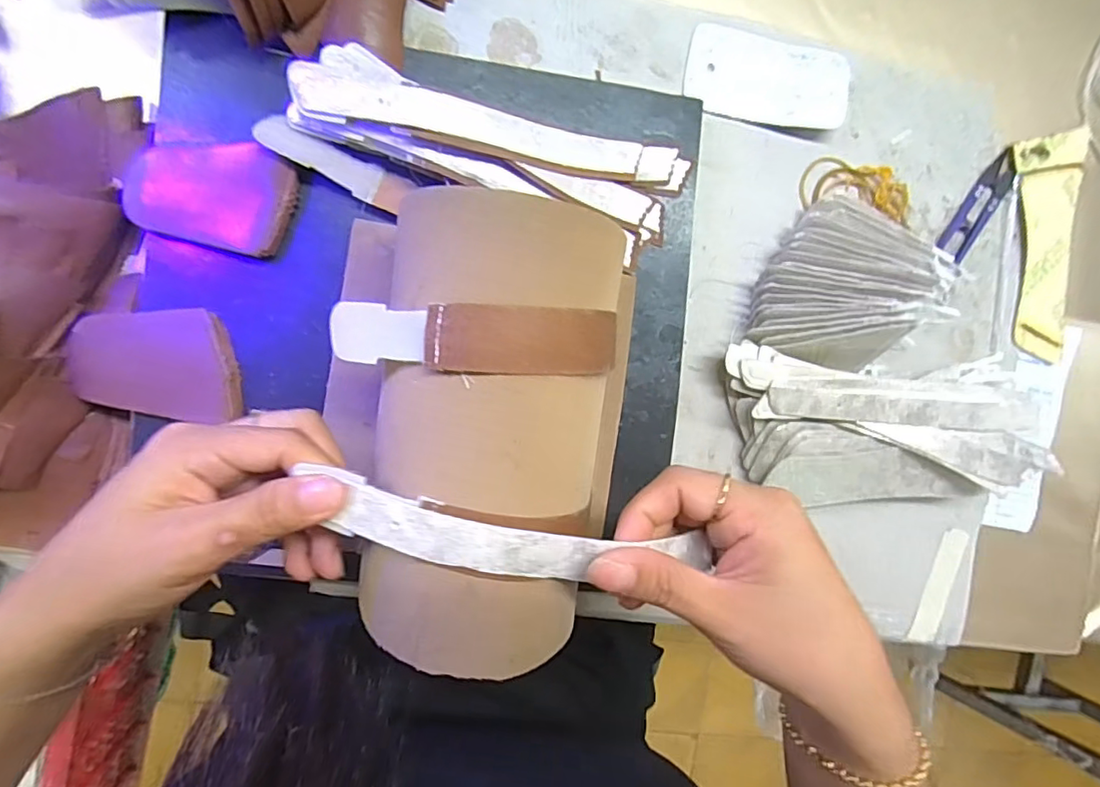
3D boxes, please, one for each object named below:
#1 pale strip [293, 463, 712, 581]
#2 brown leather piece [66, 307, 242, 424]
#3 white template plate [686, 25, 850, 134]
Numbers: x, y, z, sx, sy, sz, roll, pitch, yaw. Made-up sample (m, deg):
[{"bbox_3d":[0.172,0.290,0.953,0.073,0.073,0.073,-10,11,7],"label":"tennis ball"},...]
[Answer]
[{"bbox_3d":[-0.007,0.057,0.225,0.157,0.027,0.023,11,93,-8],"label":"pale strip"},{"bbox_3d":[-0.212,-0.014,0.306,0.080,0.007,0.058,-4,95,-7],"label":"brown leather piece"},{"bbox_3d":[0.138,-0.200,0.360,0.103,0.006,0.055,10,87,-3],"label":"white template plate"}]

